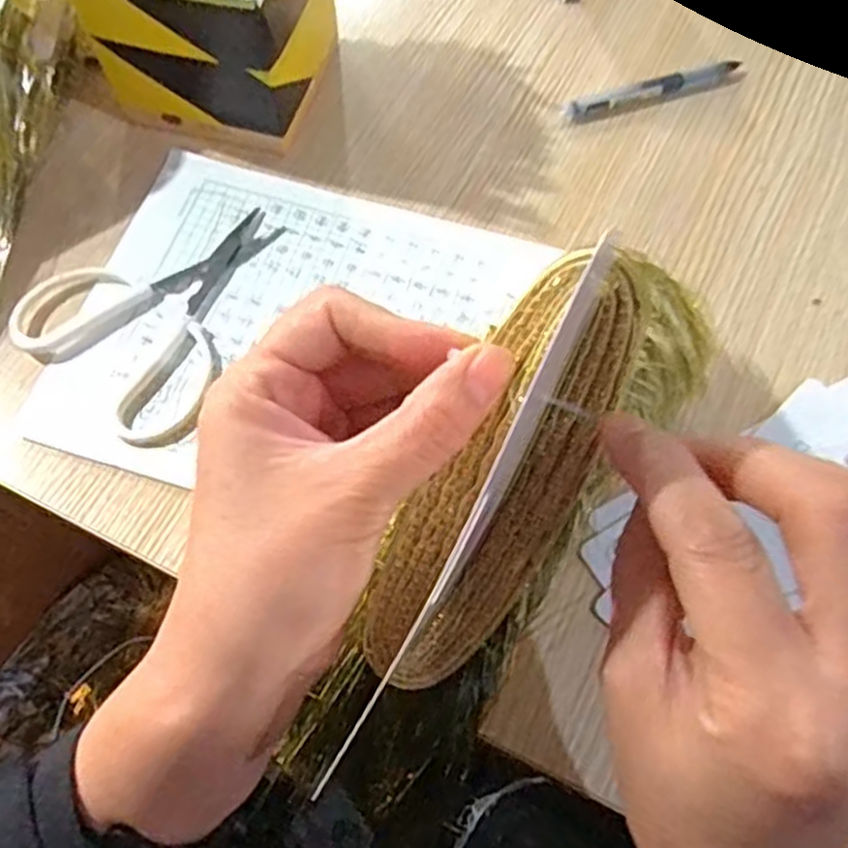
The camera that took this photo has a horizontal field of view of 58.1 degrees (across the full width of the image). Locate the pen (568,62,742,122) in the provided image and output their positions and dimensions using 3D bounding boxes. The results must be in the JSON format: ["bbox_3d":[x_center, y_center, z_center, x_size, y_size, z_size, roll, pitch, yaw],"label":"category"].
[{"bbox_3d":[0.141,-0.203,0.464,0.115,0.006,0.014,-16,68,-9],"label":"pen"}]

